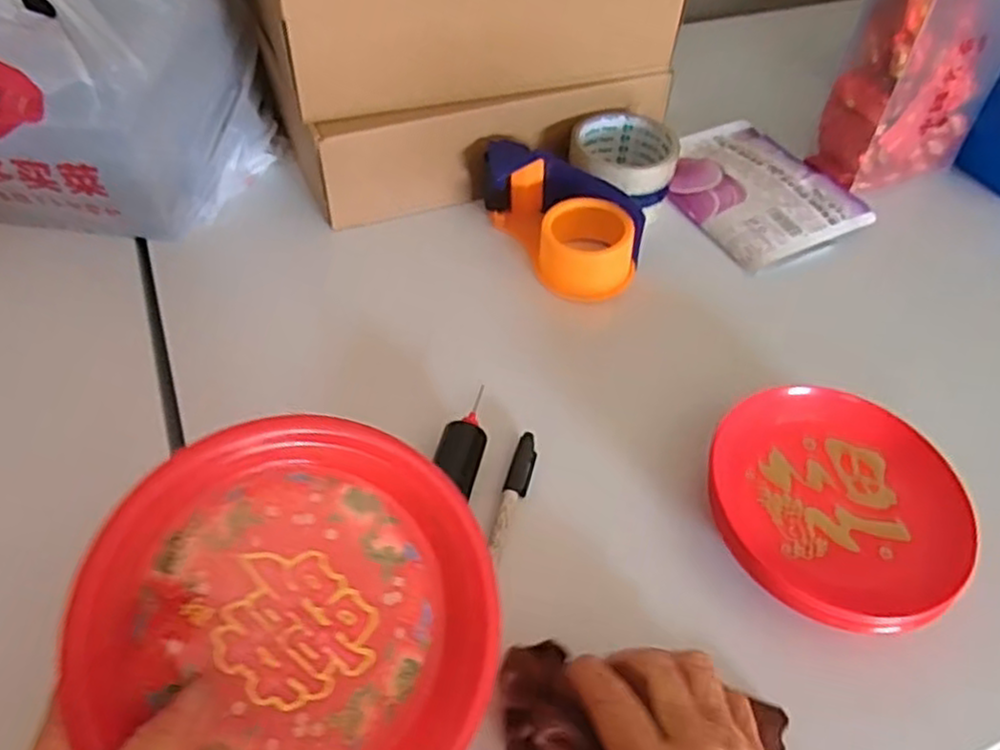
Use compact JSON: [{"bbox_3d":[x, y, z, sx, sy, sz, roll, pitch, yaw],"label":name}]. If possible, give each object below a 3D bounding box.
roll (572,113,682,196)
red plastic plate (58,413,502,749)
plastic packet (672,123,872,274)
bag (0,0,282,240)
[{"bbox_3d":[0.103,-0.180,0.621,0.086,0.052,0.083,2,49,-3],"label":"roll"},{"bbox_3d":[-0.078,0.100,0.298,0.162,0.025,0.155,7,75,-26],"label":"red plastic plate"},{"bbox_3d":[0.221,-0.170,0.654,0.138,0.014,0.184,-22,51,-18],"label":"plastic packet"},{"bbox_3d":[-0.320,-0.232,0.562,0.235,0.179,0.200,8,49,2],"label":"bag"}]

